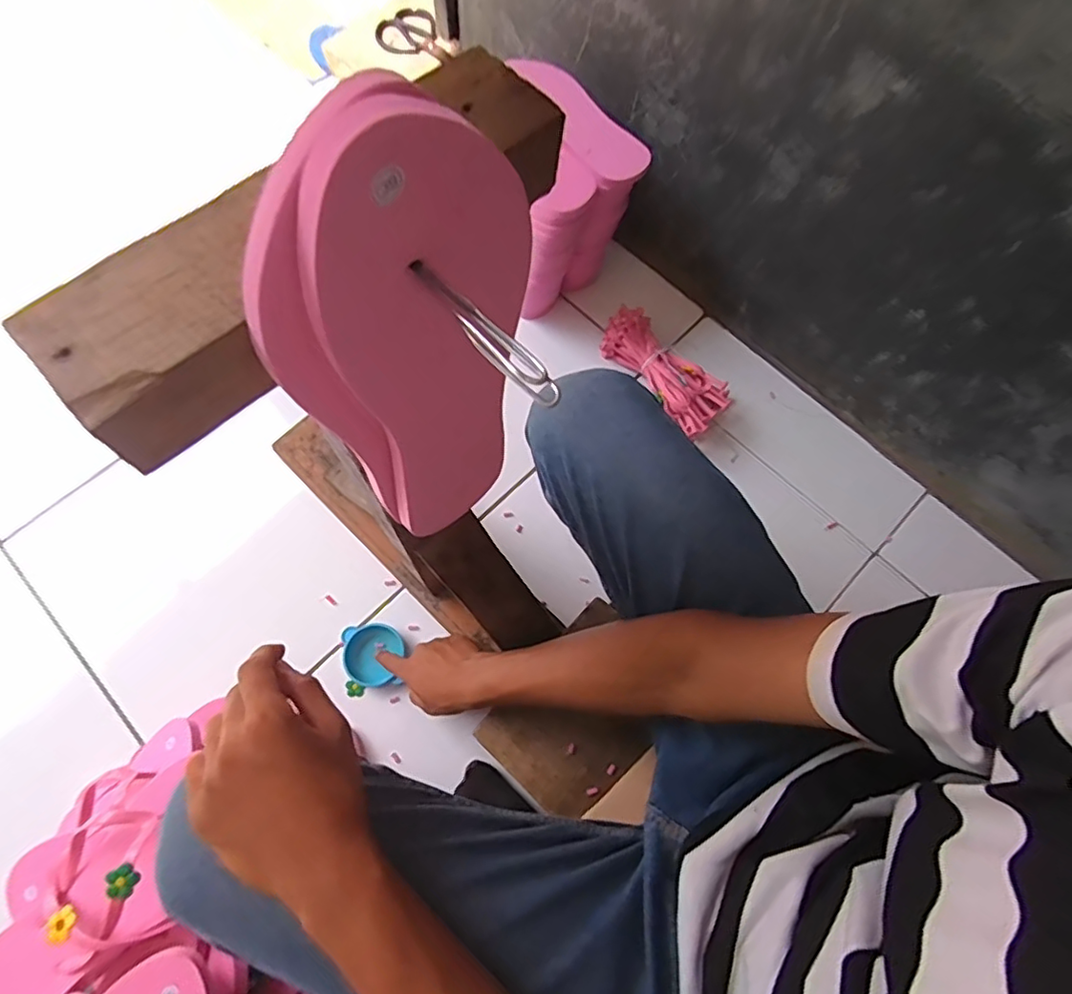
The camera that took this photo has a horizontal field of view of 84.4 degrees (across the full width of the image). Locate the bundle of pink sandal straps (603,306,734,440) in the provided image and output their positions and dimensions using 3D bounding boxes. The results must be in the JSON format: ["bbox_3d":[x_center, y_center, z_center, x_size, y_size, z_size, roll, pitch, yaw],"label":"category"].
[{"bbox_3d":[0.180,-0.174,0.824,0.093,0.067,0.207,-31,74,-12],"label":"bundle of pink sandal straps"}]

